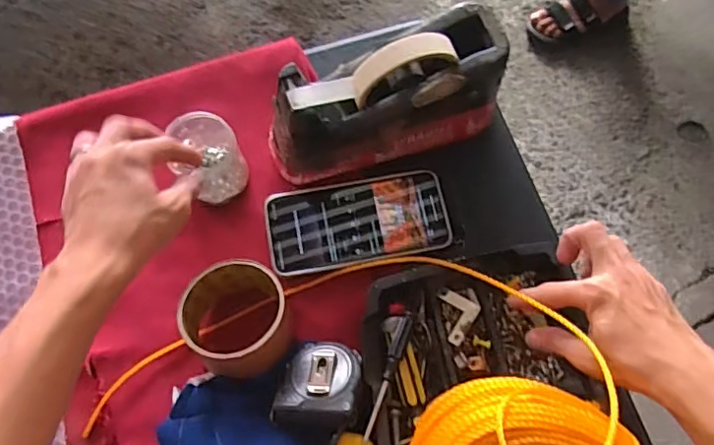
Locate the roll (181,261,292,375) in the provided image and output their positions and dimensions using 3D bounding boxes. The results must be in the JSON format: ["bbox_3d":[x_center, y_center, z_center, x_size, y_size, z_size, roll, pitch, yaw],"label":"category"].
[{"bbox_3d":[-0.096,0.079,0.460,0.080,0.048,0.089,-19,72,-6],"label":"roll"}]

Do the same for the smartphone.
[{"bbox_3d":[0.001,-0.001,0.506,0.156,0.008,0.079,-9,71,-3],"label":"smartphone"}]

